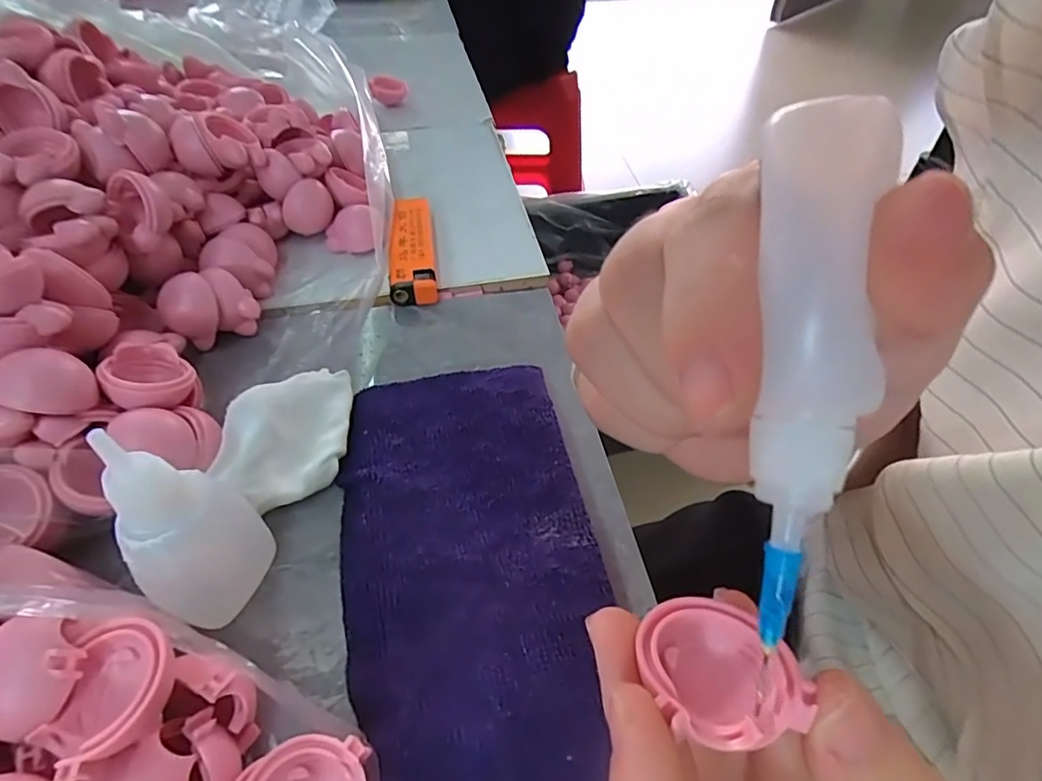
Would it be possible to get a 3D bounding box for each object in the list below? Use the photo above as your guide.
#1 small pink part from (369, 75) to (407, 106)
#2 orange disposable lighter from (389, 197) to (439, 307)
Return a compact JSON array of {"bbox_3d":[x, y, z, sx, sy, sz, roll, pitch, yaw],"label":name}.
[{"bbox_3d":[-0.103,-0.234,0.437,0.027,0.018,0.016,-1,48,-2],"label":"small pink part"},{"bbox_3d":[-0.058,-0.075,0.299,0.022,0.017,0.076,-2,49,-8],"label":"orange disposable lighter"}]

